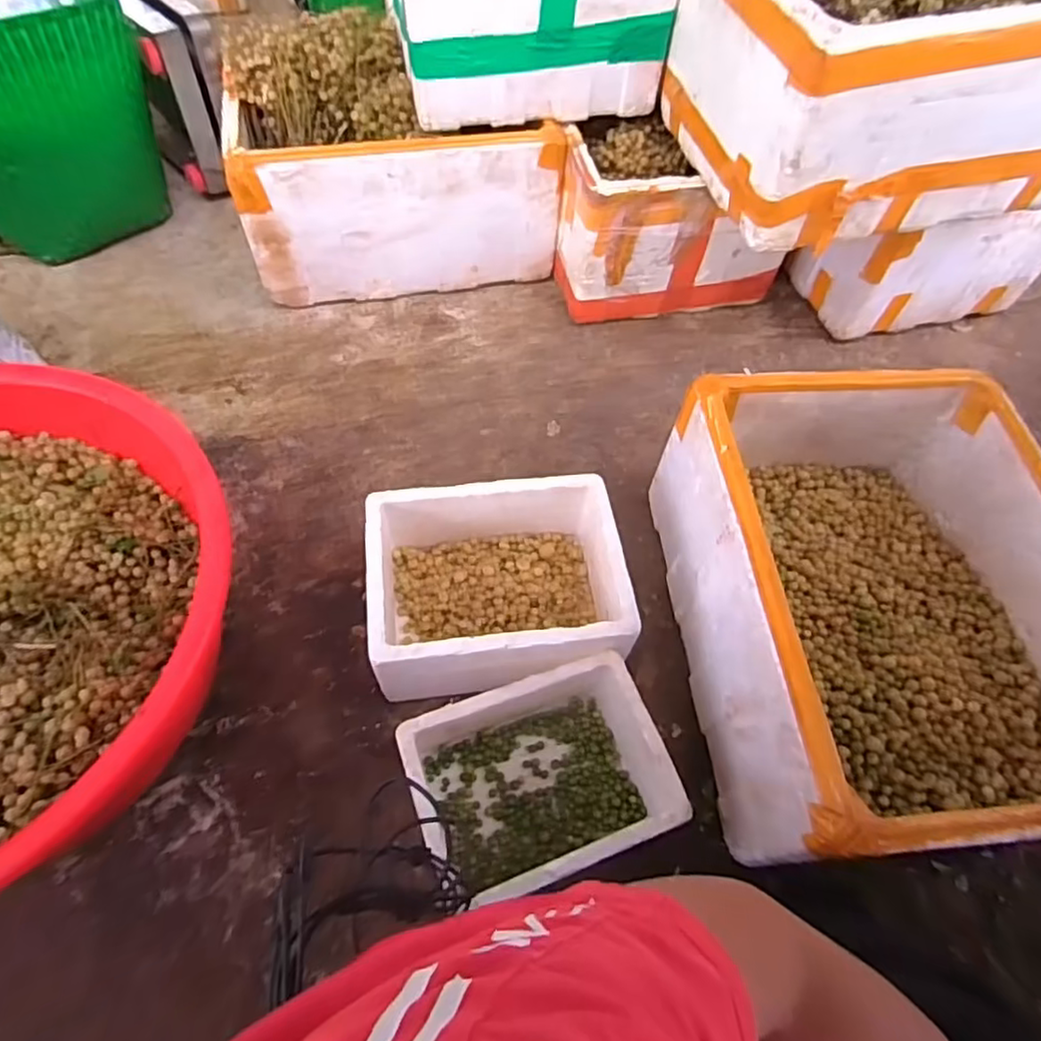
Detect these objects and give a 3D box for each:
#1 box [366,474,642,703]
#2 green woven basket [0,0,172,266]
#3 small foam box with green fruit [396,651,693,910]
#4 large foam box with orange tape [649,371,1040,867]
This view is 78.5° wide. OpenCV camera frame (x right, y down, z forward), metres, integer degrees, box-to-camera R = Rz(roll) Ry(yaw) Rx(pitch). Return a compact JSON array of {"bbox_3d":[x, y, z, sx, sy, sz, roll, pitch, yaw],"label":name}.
[{"bbox_3d":[-0.035,0.095,0.894,0.330,0.161,0.257,-7,58,-8],"label":"box"},{"bbox_3d":[-0.976,-0.839,1.229,0.411,0.413,0.547,-29,63,-20],"label":"green woven basket"},{"bbox_3d":[0.024,0.314,0.776,0.283,0.125,0.208,-16,60,-13],"label":"small foam box with green fruit"},{"bbox_3d":[0.460,0.106,0.823,0.424,0.245,0.560,-3,58,-5],"label":"large foam box with orange tape"}]

